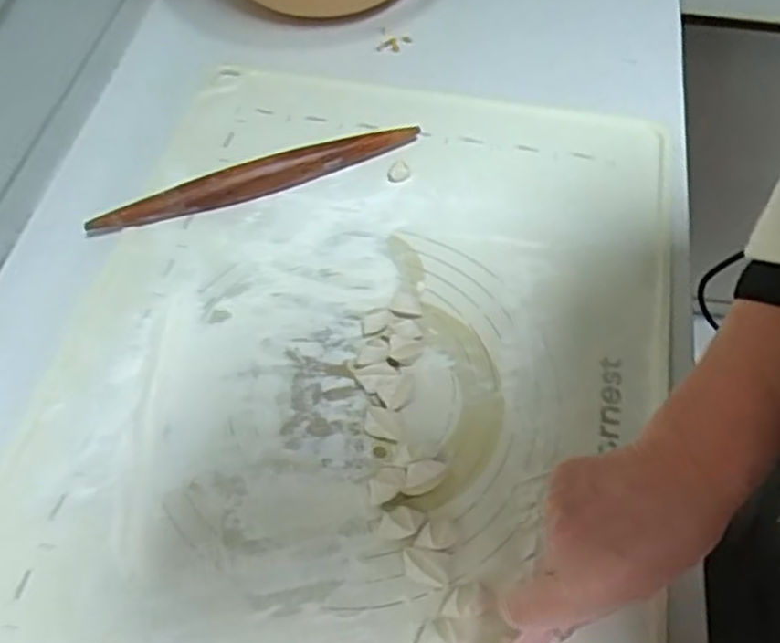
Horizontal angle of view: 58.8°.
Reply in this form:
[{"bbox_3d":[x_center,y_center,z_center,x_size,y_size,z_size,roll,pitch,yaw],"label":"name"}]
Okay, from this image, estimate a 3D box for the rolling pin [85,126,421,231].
[{"bbox_3d":[-0.110,-0.122,0.589,0.284,0.027,0.024,-19,60,-10],"label":"rolling pin"}]

